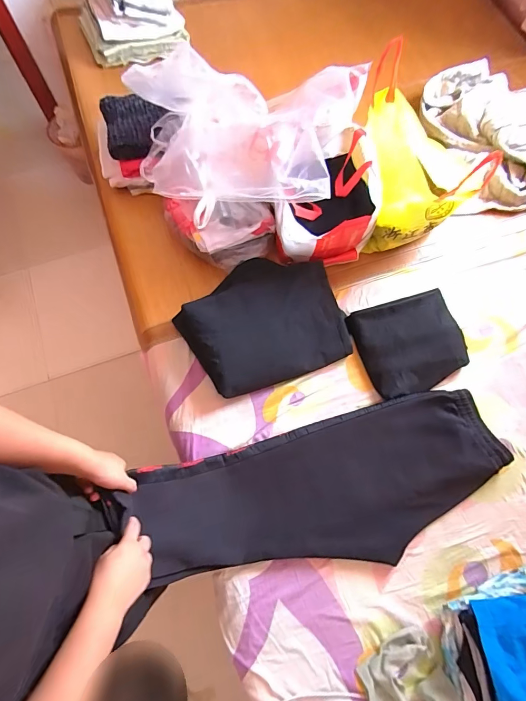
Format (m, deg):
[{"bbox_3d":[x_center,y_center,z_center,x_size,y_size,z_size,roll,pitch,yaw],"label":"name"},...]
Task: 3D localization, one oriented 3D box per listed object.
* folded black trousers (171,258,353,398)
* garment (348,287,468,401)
[{"bbox_3d":[-0.004,-0.087,0.981,0.425,0.100,0.348,-19,71,-9],"label":"folded black trousers"},{"bbox_3d":[0.402,-0.018,1.002,0.275,0.061,0.262,-16,70,-7],"label":"garment"}]

